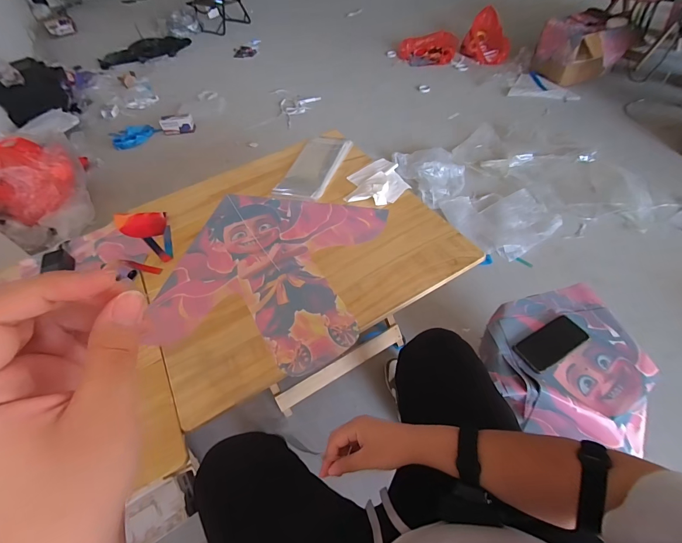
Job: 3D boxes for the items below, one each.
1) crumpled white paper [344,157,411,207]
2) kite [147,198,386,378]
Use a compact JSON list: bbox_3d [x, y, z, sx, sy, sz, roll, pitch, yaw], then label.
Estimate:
[{"bbox_3d":[0.117,-0.288,1.040,0.184,0.033,0.203,5,55,9],"label":"crumpled white paper"},{"bbox_3d":[-0.182,-0.012,0.874,0.513,0.015,0.517,8,55,11],"label":"kite"}]

